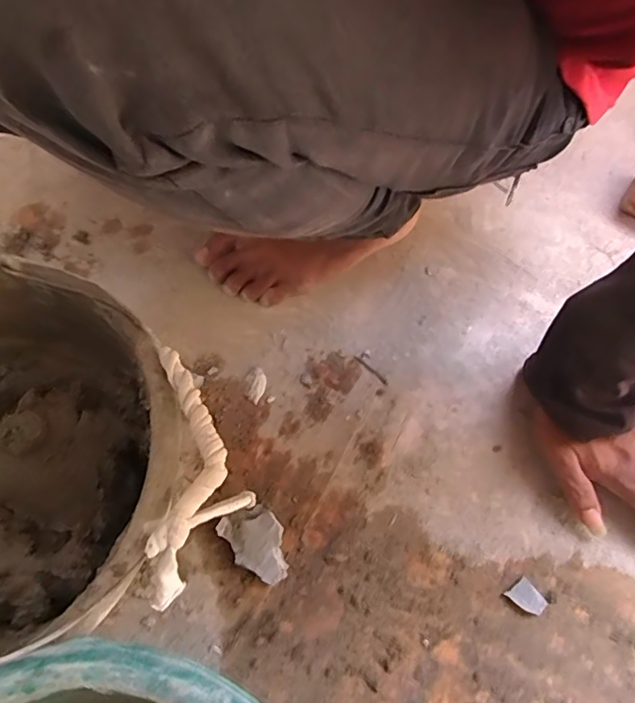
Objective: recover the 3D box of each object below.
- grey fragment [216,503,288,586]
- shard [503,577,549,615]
[{"bbox_3d":[-0.046,0.153,0.418,0.042,0.014,0.062,-35,70,-14],"label":"grey fragment"},{"bbox_3d":[0.161,0.189,0.401,0.020,0.004,0.025,-38,71,-15],"label":"shard"}]

